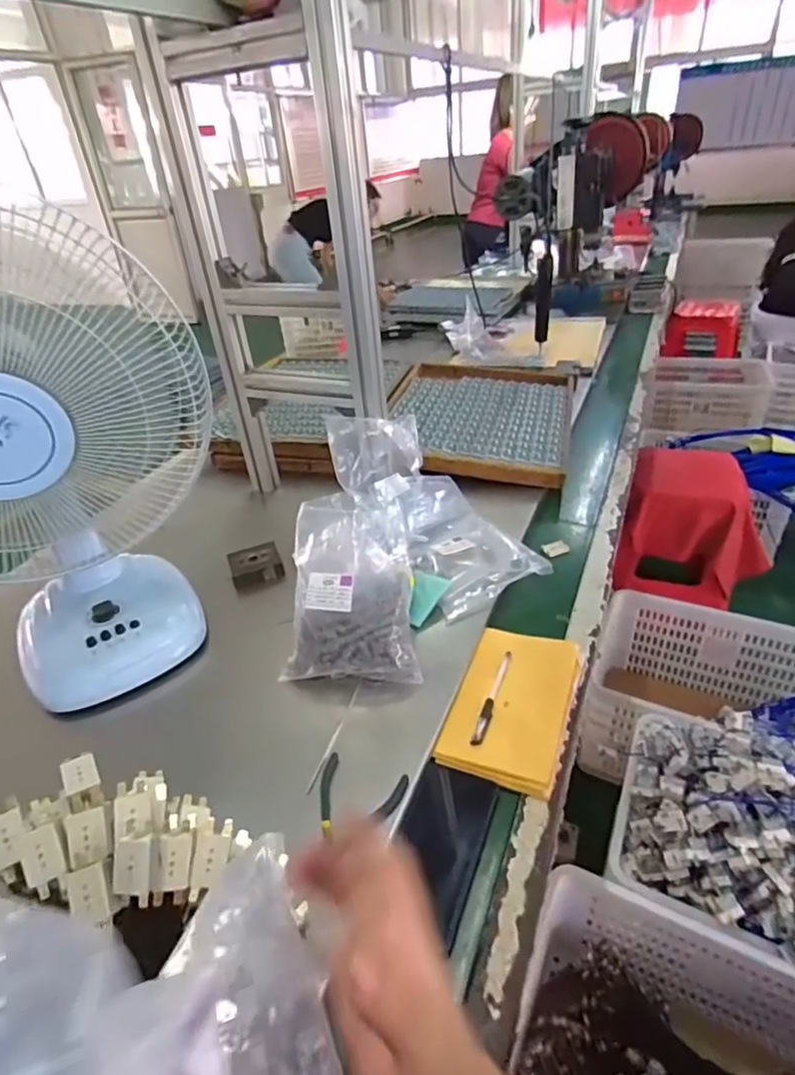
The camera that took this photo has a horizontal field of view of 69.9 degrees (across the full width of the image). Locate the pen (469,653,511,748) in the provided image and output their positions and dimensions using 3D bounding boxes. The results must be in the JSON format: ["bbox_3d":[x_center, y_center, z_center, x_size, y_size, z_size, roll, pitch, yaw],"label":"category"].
[{"bbox_3d":[0.114,0.185,0.678,0.013,0.005,0.146,10,38,21],"label":"pen"}]

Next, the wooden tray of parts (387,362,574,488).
[{"bbox_3d":[0.184,-0.277,1.269,0.402,0.055,0.567,4,36,13],"label":"wooden tray of parts"}]

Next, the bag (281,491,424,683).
[{"bbox_3d":[-0.065,0.064,0.736,0.162,0.070,0.246,-6,72,2],"label":"bag"}]

